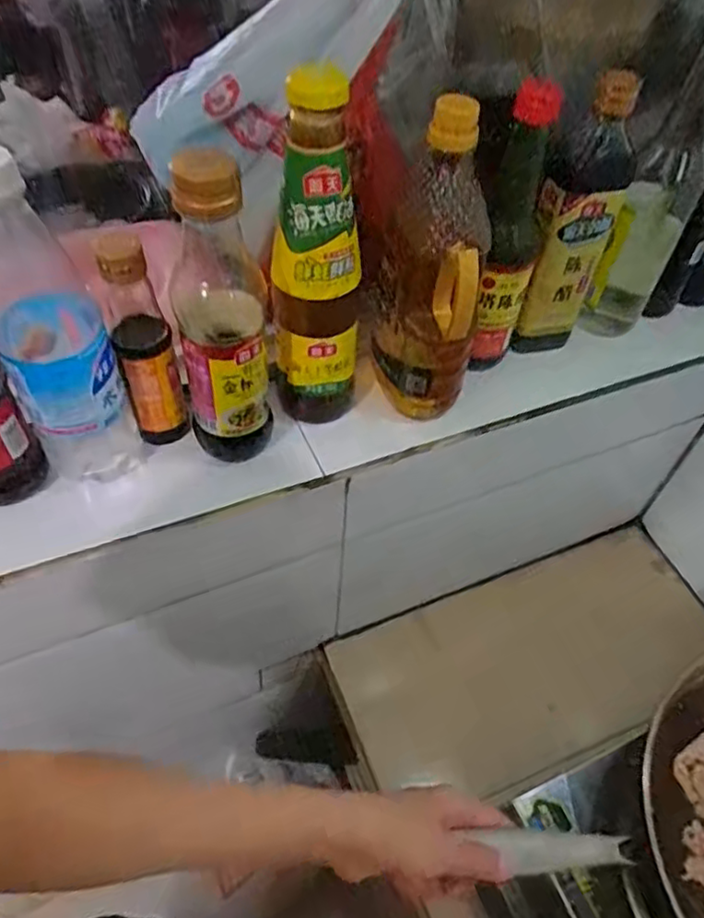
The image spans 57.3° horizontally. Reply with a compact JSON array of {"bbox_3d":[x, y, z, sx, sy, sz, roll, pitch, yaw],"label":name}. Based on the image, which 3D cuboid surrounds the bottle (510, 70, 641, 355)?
[{"bbox_3d":[0.181,-0.195,0.553,0.071,0.241,0.052,-8,47,-10],"label":"bottle"}]

